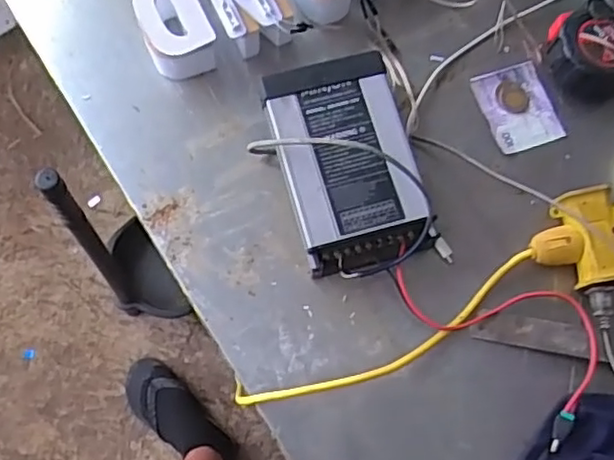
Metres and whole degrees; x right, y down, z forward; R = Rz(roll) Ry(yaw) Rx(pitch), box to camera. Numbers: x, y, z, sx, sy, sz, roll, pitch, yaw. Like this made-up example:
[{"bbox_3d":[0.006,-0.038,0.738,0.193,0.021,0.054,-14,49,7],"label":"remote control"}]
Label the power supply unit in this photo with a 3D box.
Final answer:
[{"bbox_3d":[0.034,-0.058,0.566,0.112,0.049,0.188,-15,77,-6],"label":"power supply unit"}]

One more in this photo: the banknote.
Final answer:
[{"bbox_3d":[0.202,-0.118,0.620,0.066,0.005,0.083,-16,77,-6],"label":"banknote"}]

